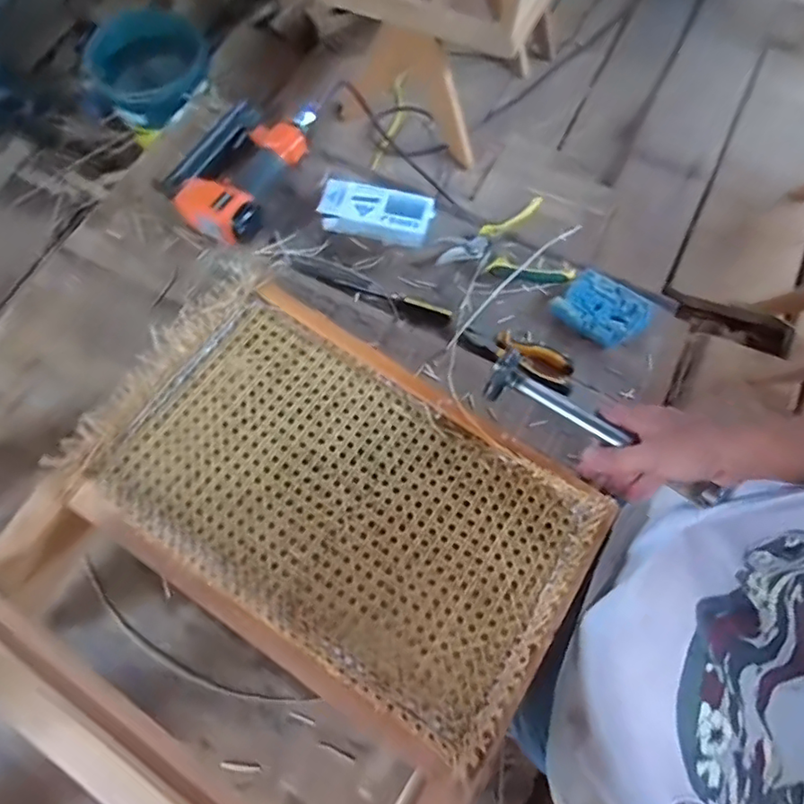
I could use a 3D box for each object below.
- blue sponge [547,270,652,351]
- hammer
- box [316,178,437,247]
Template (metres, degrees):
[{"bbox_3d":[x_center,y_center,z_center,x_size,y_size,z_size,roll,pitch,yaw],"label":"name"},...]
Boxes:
[{"bbox_3d":[0.271,-0.126,0.763,0.111,0.029,0.085,40,74,11],"label":"blue sponge"},{"bbox_3d":[0.188,0.031,0.549,0.234,0.040,0.037,34,73,20],"label":"hammer"},{"bbox_3d":[-0.035,-0.266,0.801,0.155,0.031,0.081,7,71,0],"label":"box"}]

